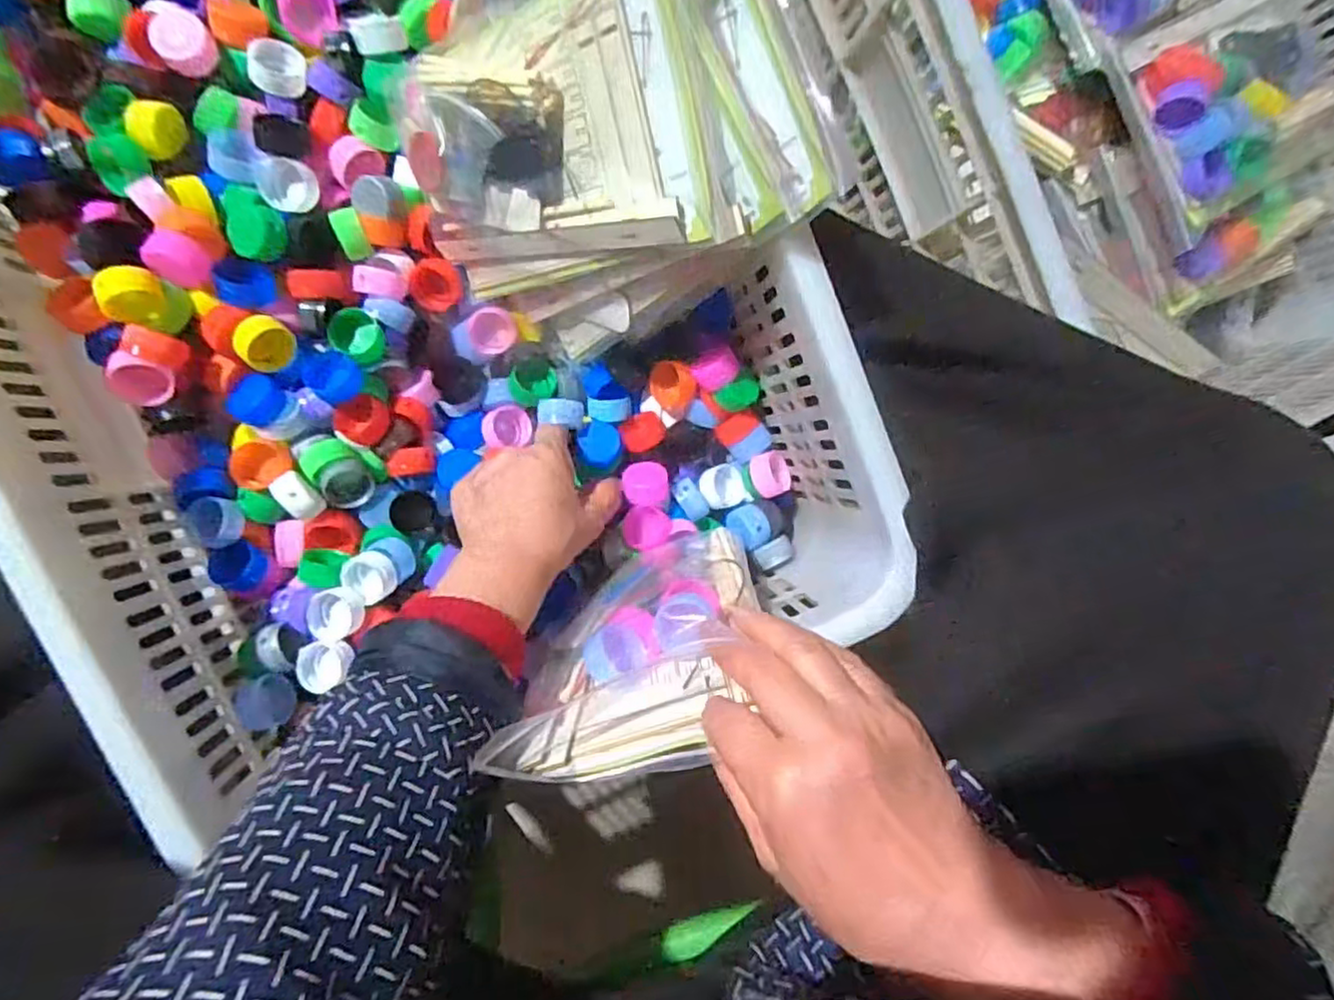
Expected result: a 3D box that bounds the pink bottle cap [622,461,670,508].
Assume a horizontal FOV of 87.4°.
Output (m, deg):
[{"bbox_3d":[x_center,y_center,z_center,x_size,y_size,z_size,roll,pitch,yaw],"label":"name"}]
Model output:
[{"bbox_3d":[-0.015,-0.012,0.508,0.032,0.021,0.031,0,94,-7],"label":"pink bottle cap"}]

